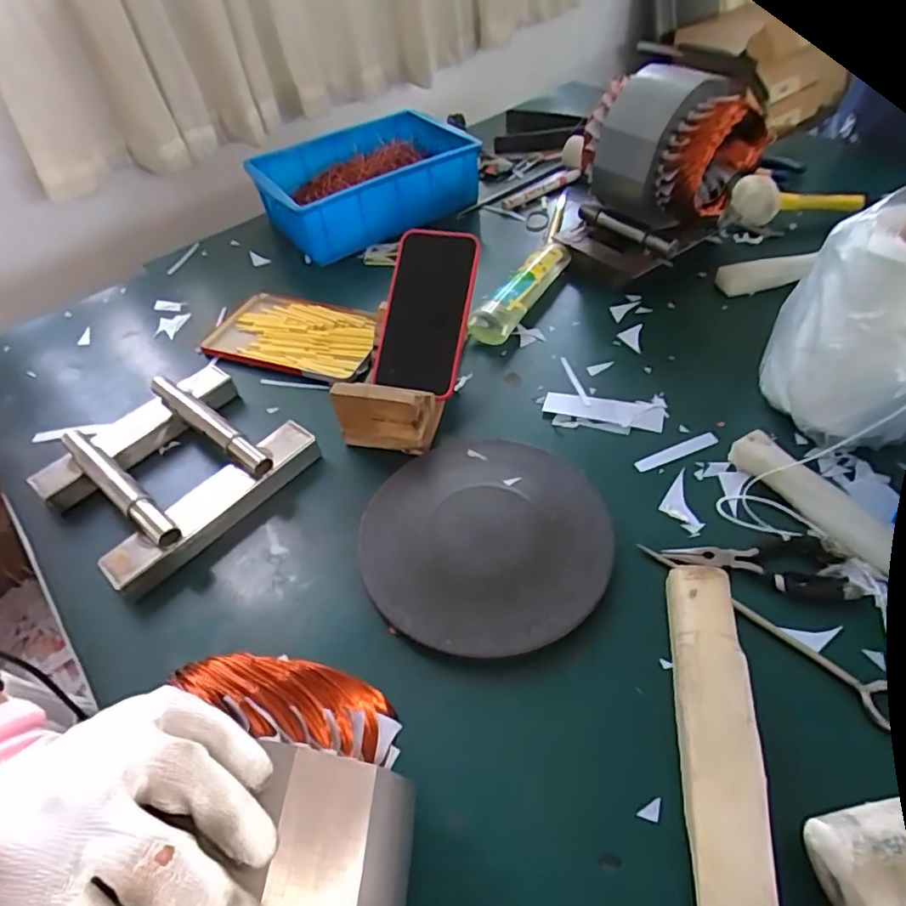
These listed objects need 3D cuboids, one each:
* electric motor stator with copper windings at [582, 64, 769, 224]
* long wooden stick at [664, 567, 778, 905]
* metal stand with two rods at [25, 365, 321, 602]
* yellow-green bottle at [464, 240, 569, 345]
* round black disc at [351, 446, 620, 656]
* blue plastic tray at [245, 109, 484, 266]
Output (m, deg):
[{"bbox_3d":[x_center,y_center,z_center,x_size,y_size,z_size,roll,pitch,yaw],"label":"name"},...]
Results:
[{"bbox_3d":[0.244,-0.354,0.671,0.134,0.124,0.163,-28,51,-19],"label":"electric motor stator with copper windings"},{"bbox_3d":[0.143,0.211,0.299,0.044,0.036,0.339,3,49,10],"label":"long wooden stick"},{"bbox_3d":[-0.259,0.005,0.528,0.183,0.049,0.195,31,59,29],"label":"metal stand with two rods"},{"bbox_3d":[0.082,-0.192,0.673,0.041,0.048,0.179,22,55,24],"label":"yellow-green bottle"},{"bbox_3d":[0.025,0.067,0.460,0.188,0.019,0.190,-4,49,4],"label":"round black disc"},{"bbox_3d":[-0.127,-0.389,0.828,0.294,0.092,0.211,-28,51,-16],"label":"blue plastic tray"}]

